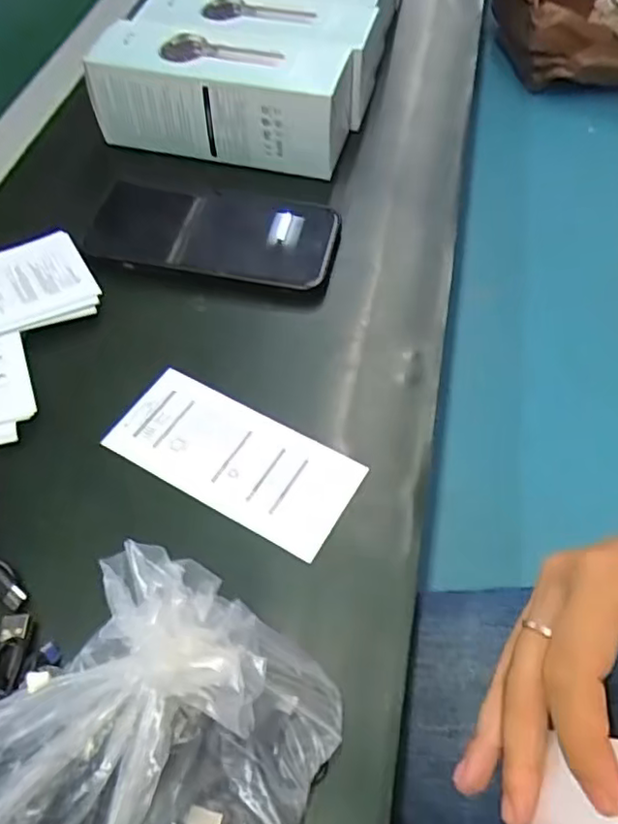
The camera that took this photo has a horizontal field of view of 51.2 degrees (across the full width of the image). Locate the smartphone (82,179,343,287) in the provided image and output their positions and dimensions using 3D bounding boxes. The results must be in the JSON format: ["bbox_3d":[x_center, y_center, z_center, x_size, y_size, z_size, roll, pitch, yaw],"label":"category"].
[{"bbox_3d":[-0.057,-0.109,0.390,0.143,0.015,0.066,6,55,9],"label":"smartphone"}]

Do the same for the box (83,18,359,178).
[{"bbox_3d":[-0.058,-0.216,0.437,0.167,0.059,0.071,12,56,9],"label":"box"}]

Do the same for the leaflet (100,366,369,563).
[{"bbox_3d":[-0.037,0.021,0.313,0.119,0.004,0.054,26,59,17],"label":"leaflet"}]

